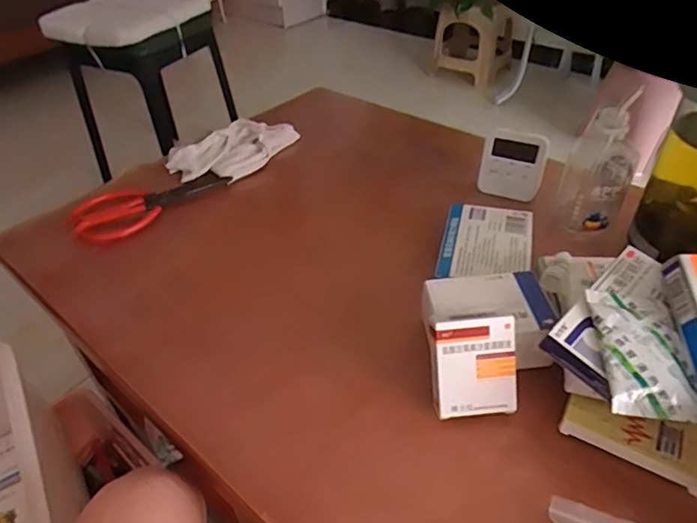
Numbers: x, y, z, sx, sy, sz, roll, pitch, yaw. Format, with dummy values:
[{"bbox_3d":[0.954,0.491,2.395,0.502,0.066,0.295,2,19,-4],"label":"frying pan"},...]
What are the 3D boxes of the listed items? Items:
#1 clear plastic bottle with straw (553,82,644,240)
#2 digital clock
[{"bbox_3d":[0.266,-0.100,0.534,0.061,0.144,0.054,23,48,28],"label":"clear plastic bottle with straw"},{"bbox_3d":[0.203,-0.120,0.626,0.072,0.081,0.019,18,26,27],"label":"digital clock"}]

